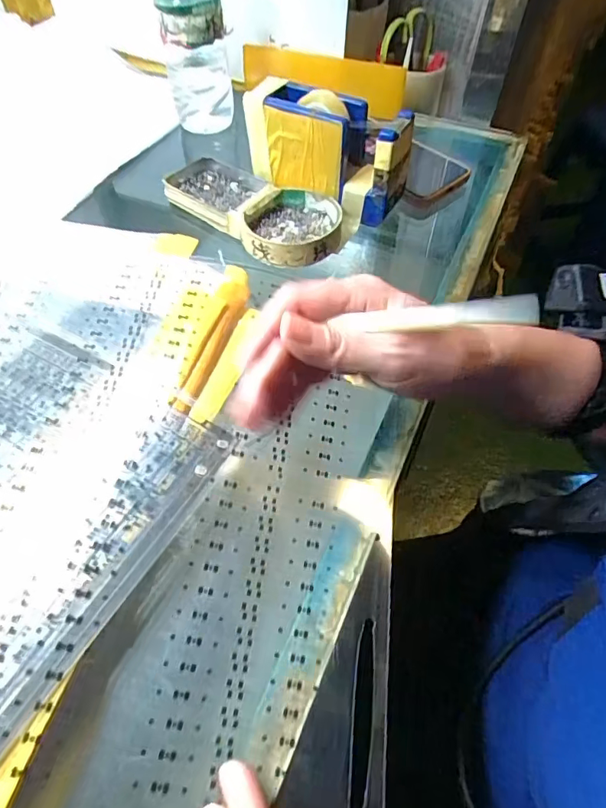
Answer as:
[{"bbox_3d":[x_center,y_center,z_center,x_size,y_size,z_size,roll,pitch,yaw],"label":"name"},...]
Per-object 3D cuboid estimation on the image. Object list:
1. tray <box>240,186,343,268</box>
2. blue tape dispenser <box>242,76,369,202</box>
[{"bbox_3d":[-0.008,-0.150,0.411,0.079,0.024,0.083,8,55,6],"label":"tray"},{"bbox_3d":[0.001,-0.226,0.416,0.099,0.071,0.052,16,57,10],"label":"blue tape dispenser"}]

